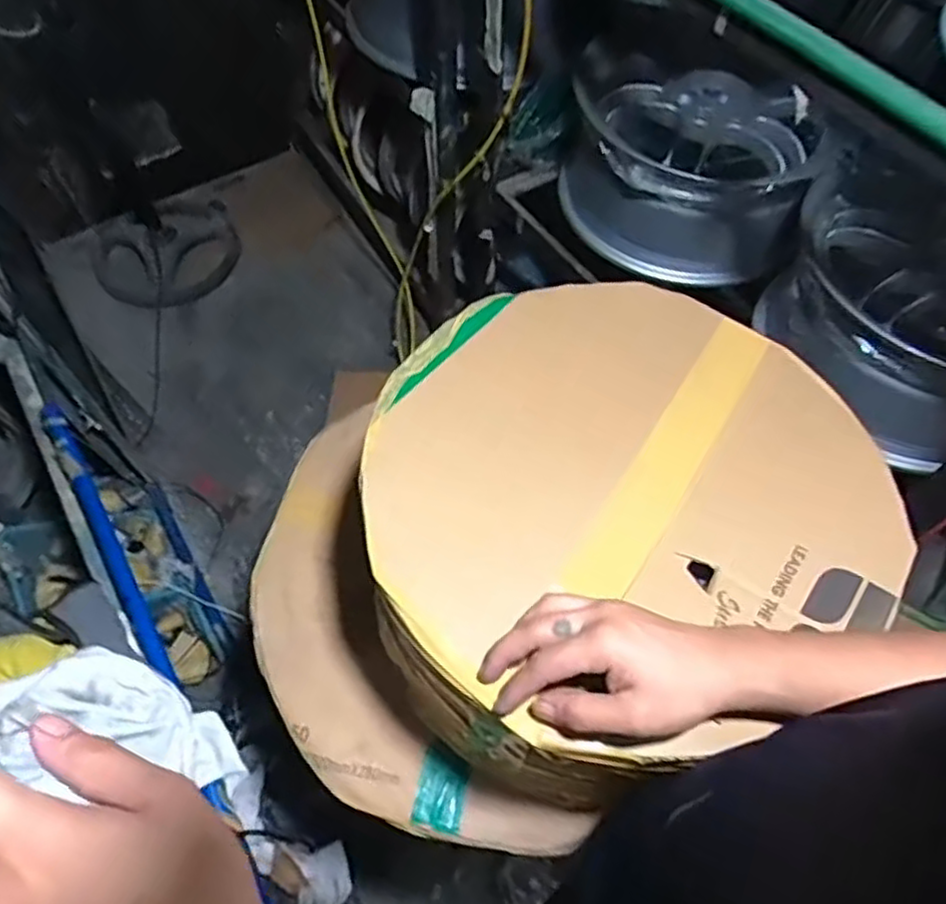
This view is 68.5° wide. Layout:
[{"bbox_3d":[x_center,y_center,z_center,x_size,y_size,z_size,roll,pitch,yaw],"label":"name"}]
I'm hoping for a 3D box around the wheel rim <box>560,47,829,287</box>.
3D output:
[{"bbox_3d":[0.344,-0.490,1.192,0.378,0.220,0.351,12,60,6],"label":"wheel rim"}]

